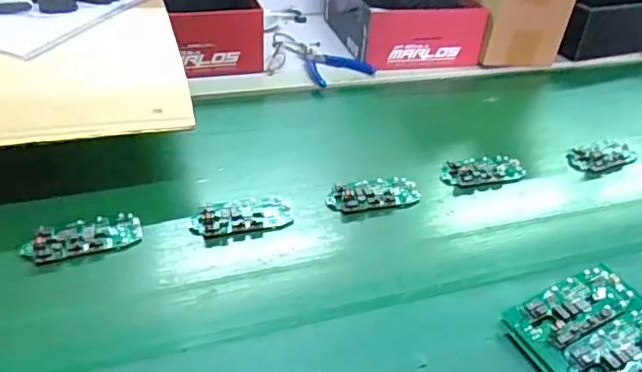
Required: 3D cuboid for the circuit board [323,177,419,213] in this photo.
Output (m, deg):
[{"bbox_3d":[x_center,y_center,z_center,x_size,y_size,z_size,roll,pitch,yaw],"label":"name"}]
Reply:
[{"bbox_3d":[0.056,0.010,0.600,0.097,0.018,0.041,-12,40,-22],"label":"circuit board"}]

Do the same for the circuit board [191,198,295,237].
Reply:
[{"bbox_3d":[-0.078,0.029,0.560,0.098,0.016,0.049,-7,38,-16],"label":"circuit board"}]

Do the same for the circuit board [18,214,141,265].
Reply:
[{"bbox_3d":[-0.215,0.044,0.516,0.098,0.013,0.044,-10,39,-20],"label":"circuit board"}]

